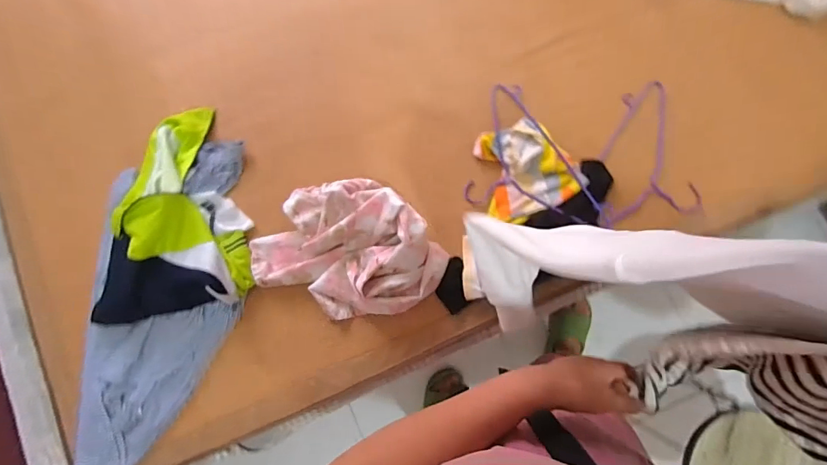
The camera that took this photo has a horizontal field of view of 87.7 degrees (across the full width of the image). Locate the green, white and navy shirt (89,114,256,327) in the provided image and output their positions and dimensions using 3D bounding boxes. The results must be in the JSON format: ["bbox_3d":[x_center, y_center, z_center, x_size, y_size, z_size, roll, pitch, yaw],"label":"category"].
[{"bbox_3d":[-0.516,-0.055,0.887,0.304,0.105,0.441,-10,80,2],"label":"green, white and navy shirt"}]

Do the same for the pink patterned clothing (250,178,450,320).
[{"bbox_3d":[-0.126,0.032,0.851,0.377,0.104,0.272,23,82,7],"label":"pink patterned clothing"}]

